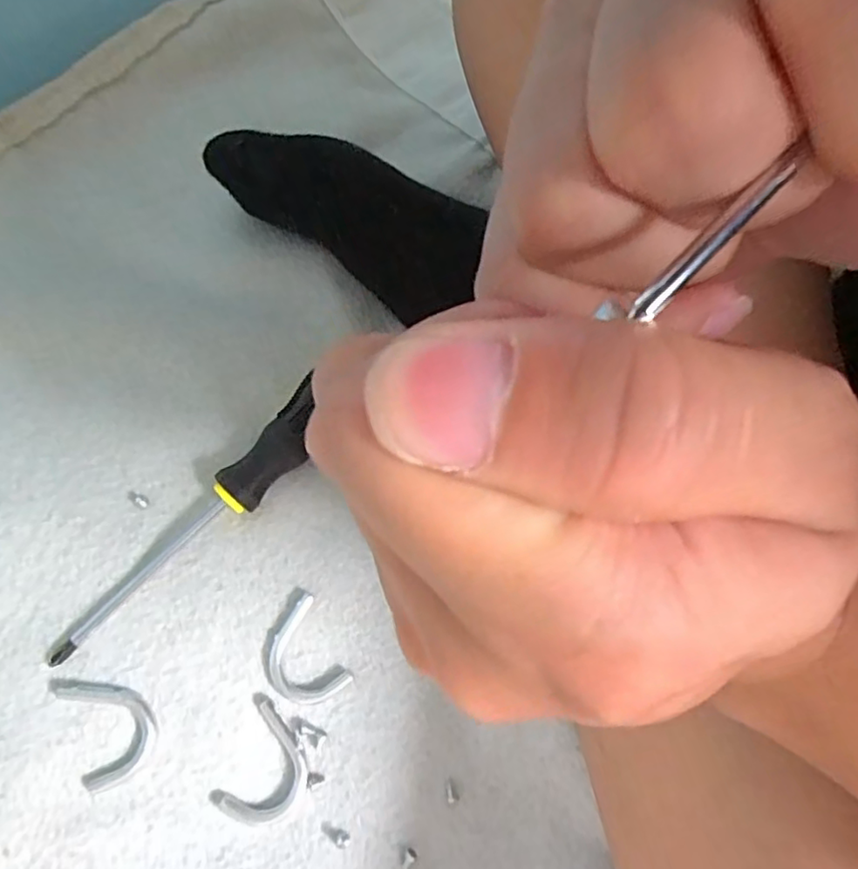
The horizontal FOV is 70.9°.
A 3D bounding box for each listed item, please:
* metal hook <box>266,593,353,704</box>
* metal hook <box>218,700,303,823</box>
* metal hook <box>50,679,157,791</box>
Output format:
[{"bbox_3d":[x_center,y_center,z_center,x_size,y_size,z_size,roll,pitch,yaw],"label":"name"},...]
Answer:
[{"bbox_3d":[-0.058,0.099,0.271,0.032,0.004,0.043,-27,70,-13],"label":"metal hook"},{"bbox_3d":[-0.067,0.140,0.255,0.029,0.004,0.044,20,67,6],"label":"metal hook"},{"bbox_3d":[-0.136,0.120,0.253,0.032,0.005,0.047,-24,70,-12],"label":"metal hook"}]

